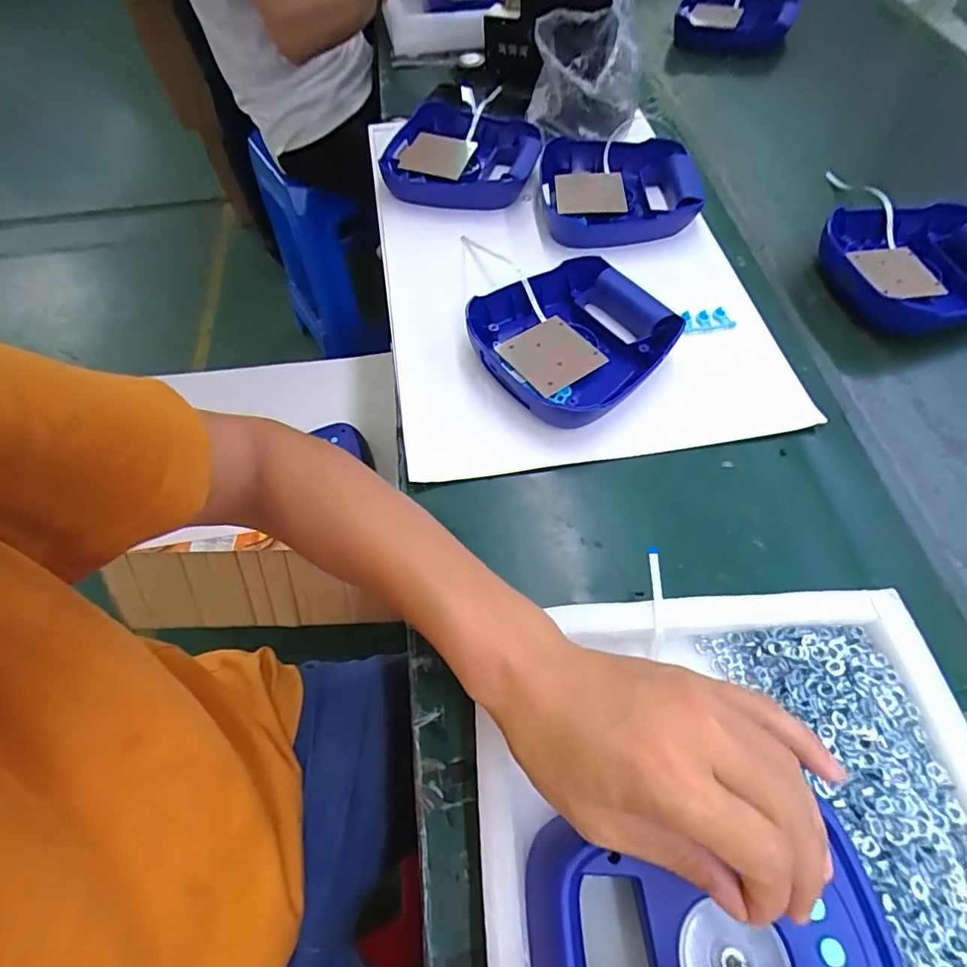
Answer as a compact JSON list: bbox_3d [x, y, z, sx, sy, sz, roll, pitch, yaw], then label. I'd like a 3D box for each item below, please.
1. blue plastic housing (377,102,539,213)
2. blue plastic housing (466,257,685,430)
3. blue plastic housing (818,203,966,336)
[{"bbox_3d":[-0.029,-0.434,0.689,0.191,0.076,0.181,-1,59,1],"label":"blue plastic housing"},{"bbox_3d":[0.084,-0.141,0.519,0.168,0.045,0.176,40,68,22],"label":"blue plastic housing"},{"bbox_3d":[0.461,-0.230,0.575,0.180,0.045,0.162,-9,59,-4],"label":"blue plastic housing"}]

